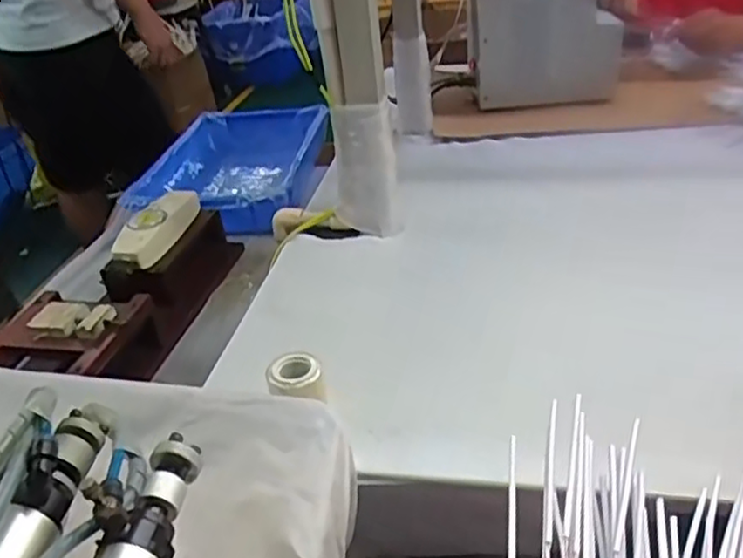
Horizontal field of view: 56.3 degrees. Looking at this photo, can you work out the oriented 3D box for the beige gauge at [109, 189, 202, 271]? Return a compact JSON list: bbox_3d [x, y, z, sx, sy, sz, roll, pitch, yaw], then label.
[{"bbox_3d":[-0.326,-0.080,1.047,0.065,0.050,0.190,0,33,12],"label":"beige gauge"}]

